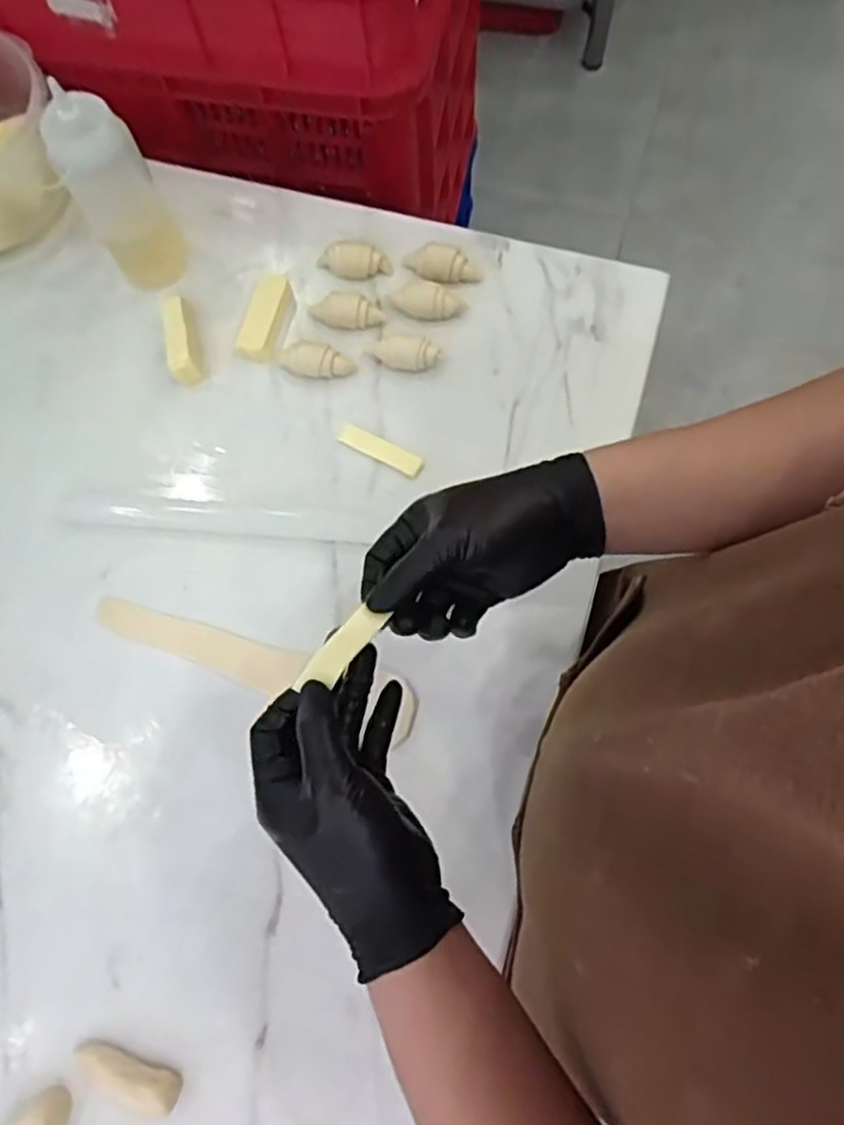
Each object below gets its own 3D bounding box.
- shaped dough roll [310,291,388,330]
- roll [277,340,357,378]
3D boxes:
[{"bbox_3d":[-0.067,-0.227,0.645,0.067,0.025,0.024,15,74,5],"label":"shaped dough roll"},{"bbox_3d":[-0.094,-0.181,0.635,0.068,0.018,0.029,18,74,6],"label":"roll"}]

